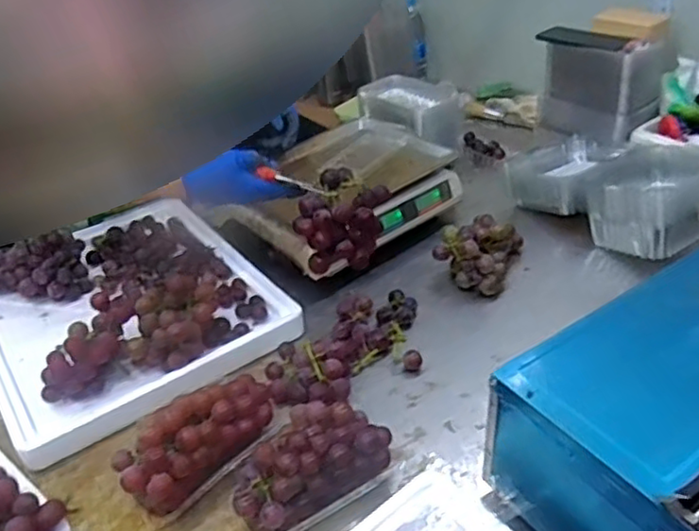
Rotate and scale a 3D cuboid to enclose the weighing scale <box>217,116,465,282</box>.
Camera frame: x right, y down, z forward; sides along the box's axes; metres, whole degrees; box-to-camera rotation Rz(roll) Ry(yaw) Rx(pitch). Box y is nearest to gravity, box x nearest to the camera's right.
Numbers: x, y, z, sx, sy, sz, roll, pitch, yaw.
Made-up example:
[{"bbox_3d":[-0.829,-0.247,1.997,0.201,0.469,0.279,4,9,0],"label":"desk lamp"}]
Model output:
[{"bbox_3d":[-0.011,-0.127,1.123,0.346,0.103,0.284,-32,43,-32],"label":"weighing scale"}]

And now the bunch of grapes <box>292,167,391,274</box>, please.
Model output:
[{"bbox_3d":[-0.007,-0.051,0.828,0.105,0.126,0.091,2,36,11],"label":"bunch of grapes"}]

